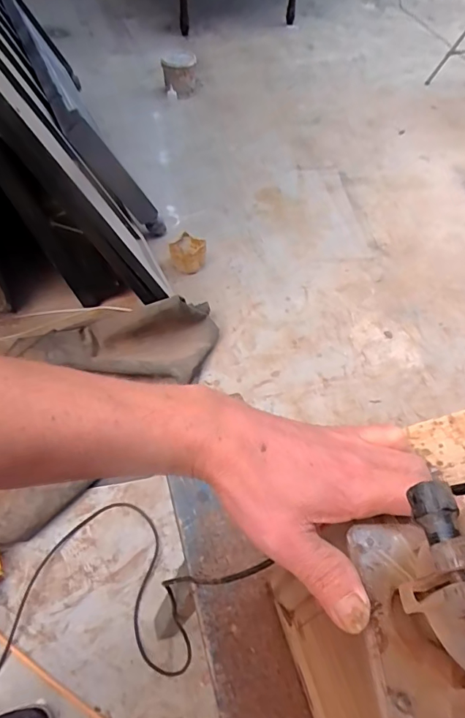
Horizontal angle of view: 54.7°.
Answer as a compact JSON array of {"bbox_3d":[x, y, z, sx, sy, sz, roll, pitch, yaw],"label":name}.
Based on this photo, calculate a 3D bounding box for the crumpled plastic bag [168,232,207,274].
[{"bbox_3d":[-0.162,-0.389,1.647,0.129,0.108,0.120,-7,55,-7],"label":"crumpled plastic bag"}]

